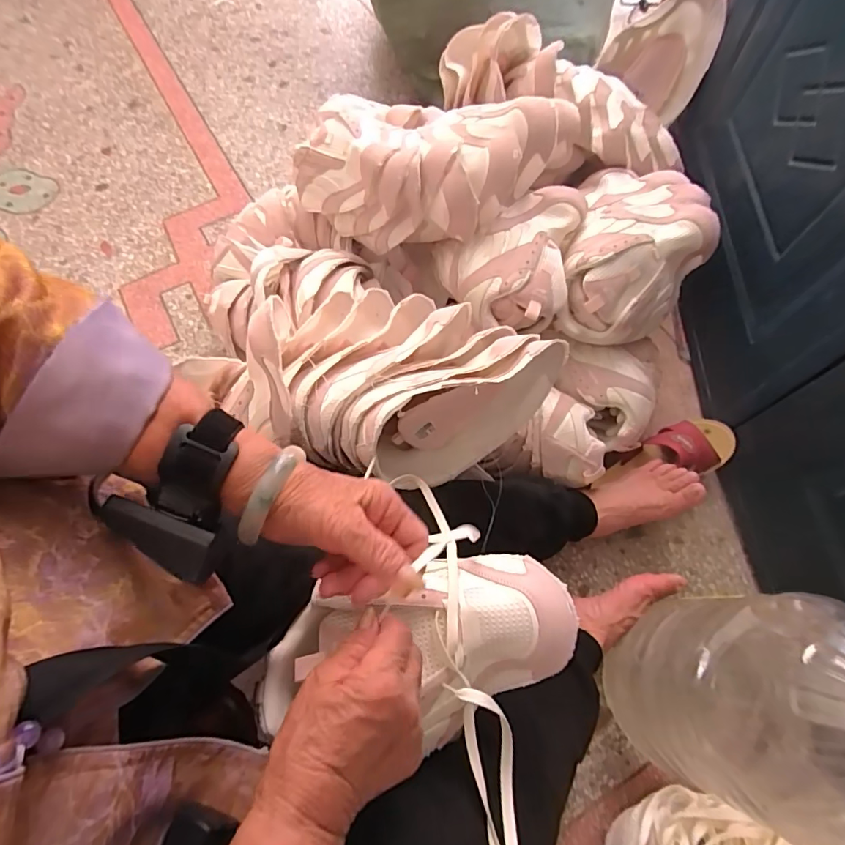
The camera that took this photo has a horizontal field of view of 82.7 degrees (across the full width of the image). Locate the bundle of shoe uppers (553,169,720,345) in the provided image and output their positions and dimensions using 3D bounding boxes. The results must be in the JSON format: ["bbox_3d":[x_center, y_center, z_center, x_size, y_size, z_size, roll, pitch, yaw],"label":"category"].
[{"bbox_3d":[0.297,-0.245,0.665,0.166,0.110,0.264,18,68,8],"label":"bundle of shoe uppers"}]

